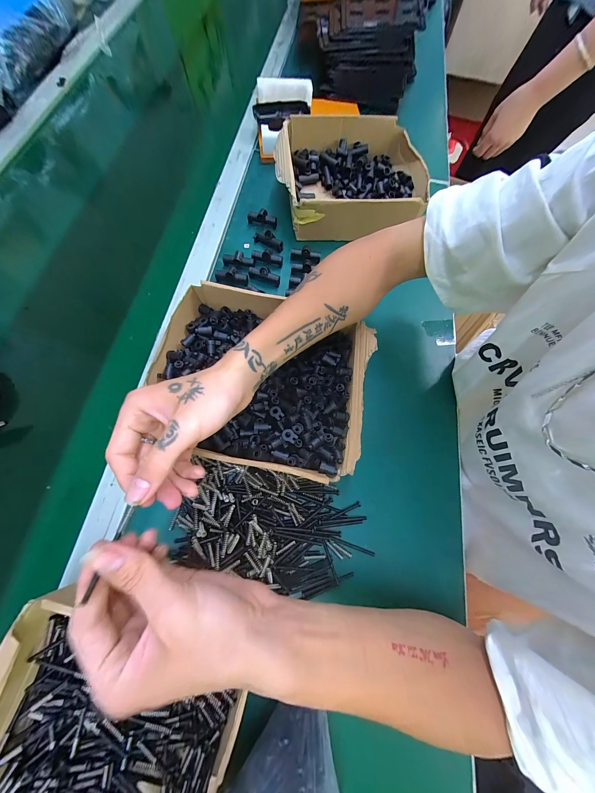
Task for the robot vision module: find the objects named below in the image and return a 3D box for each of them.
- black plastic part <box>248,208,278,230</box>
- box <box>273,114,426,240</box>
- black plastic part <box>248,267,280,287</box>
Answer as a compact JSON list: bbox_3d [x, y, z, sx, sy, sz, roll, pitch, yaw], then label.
[{"bbox_3d":[-0.061,-0.309,0.439,0.050,0.020,0.019,13,71,2],"label":"black plastic part"},{"bbox_3d":[0.096,-0.378,0.442,0.261,0.069,0.201,-4,72,-4],"label":"box"},{"bbox_3d":[-0.053,-0.190,0.400,0.050,0.020,0.015,21,72,5],"label":"black plastic part"}]

